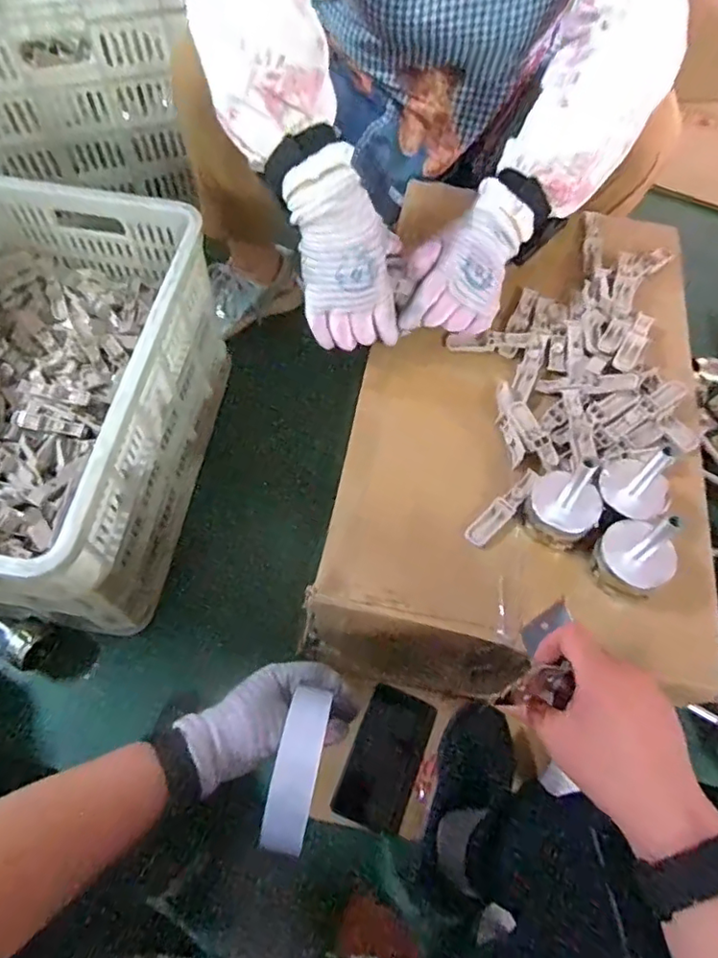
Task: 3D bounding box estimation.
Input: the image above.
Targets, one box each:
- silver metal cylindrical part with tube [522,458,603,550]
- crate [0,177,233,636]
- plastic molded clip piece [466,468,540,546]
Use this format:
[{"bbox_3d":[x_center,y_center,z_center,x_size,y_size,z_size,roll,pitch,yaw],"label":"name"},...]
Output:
[{"bbox_3d":[0.187,0.019,0.502,0.064,0.097,0.058,41,68,17],"label":"silver metal cylindrical part with tube"},{"bbox_3d":[-0.435,-0.108,0.783,0.371,0.289,0.544,9,62,1],"label":"crate"},{"bbox_3d":[0.141,0.026,0.543,0.022,0.006,0.099,40,67,17],"label":"plastic molded clip piece"}]

